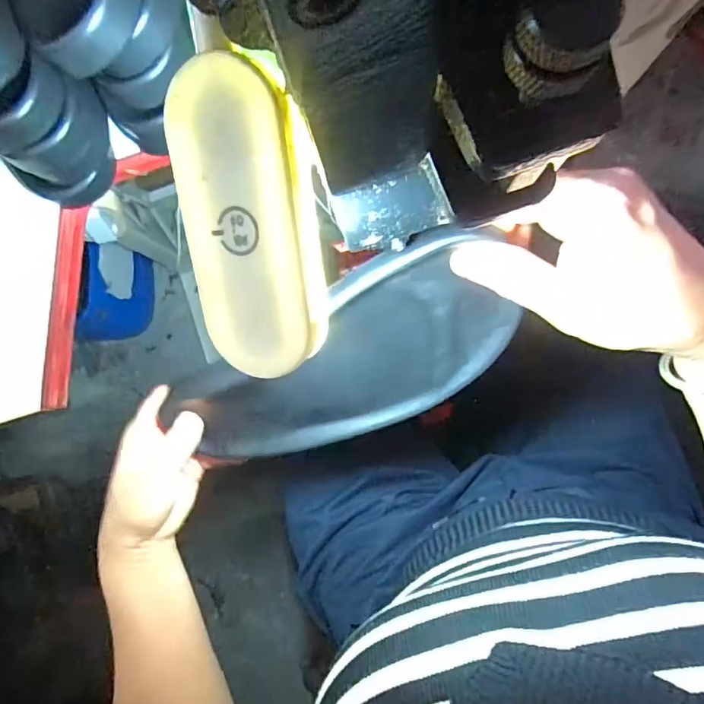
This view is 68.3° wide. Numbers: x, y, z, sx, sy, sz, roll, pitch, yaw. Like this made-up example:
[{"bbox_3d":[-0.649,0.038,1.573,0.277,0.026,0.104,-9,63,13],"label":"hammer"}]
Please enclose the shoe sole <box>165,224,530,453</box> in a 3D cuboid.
[{"bbox_3d":[-0.014,0.018,0.325,0.245,0.013,0.096,-27,125,31],"label":"shoe sole"}]

